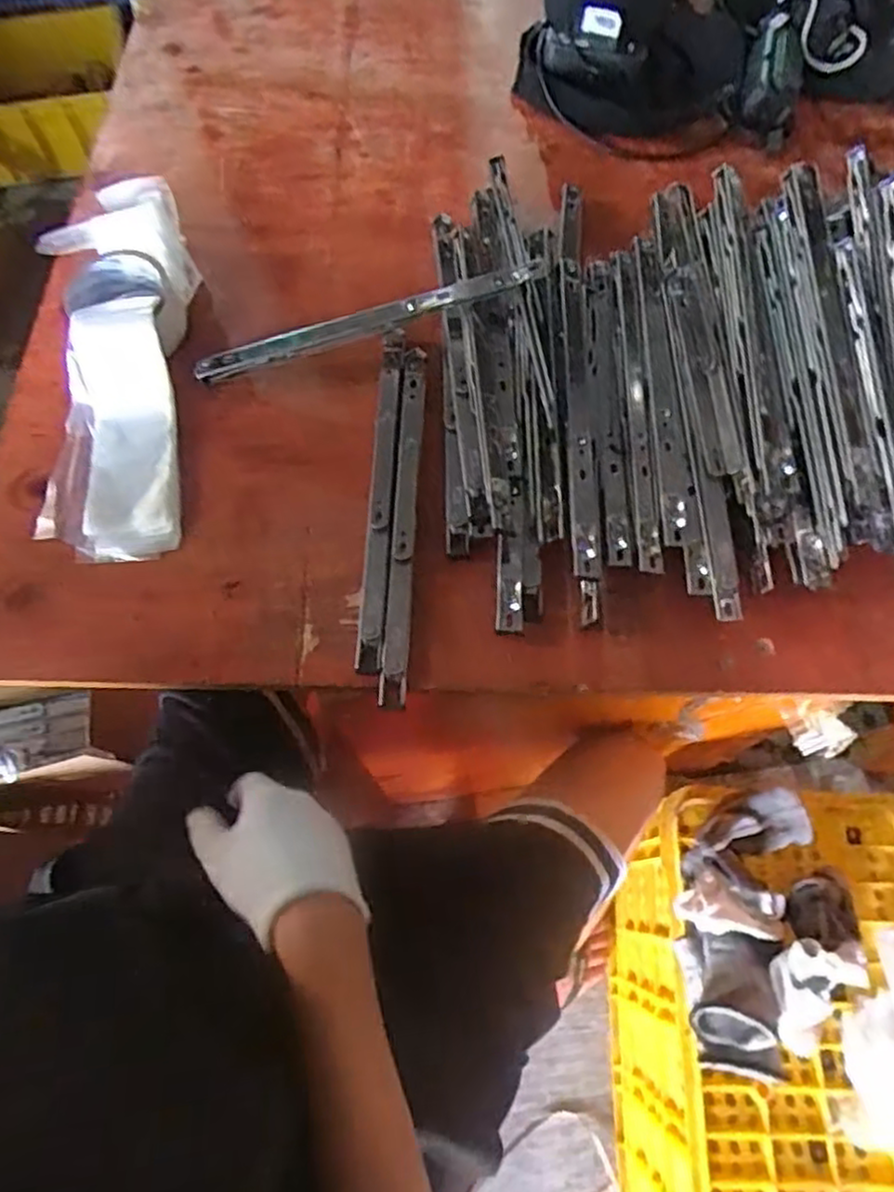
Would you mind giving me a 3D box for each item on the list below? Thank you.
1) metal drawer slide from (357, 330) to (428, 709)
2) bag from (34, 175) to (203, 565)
[{"bbox_3d":[-0.043,-0.071,0.553,0.036,0.022,0.311,2,66,2],"label":"metal drawer slide"},{"bbox_3d":[-0.277,-0.189,0.577,0.121,0.064,0.329,-8,66,-3],"label":"bag"}]

